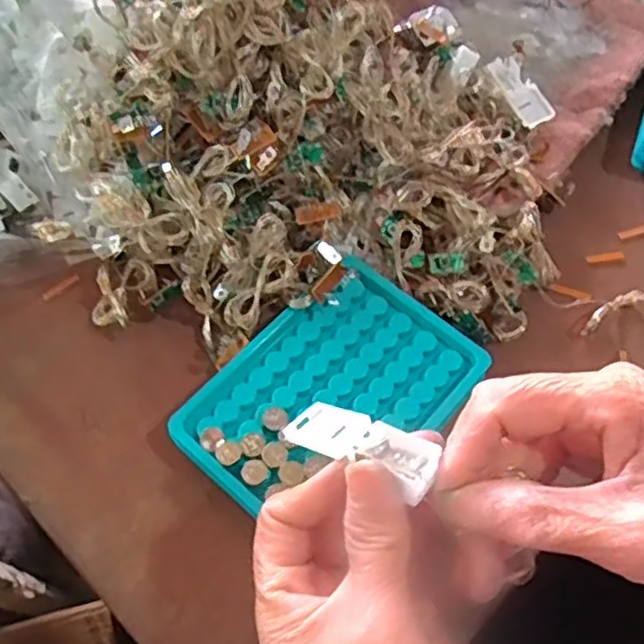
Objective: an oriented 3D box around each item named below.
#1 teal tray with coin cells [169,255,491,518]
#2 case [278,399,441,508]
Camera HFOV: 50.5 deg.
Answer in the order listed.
[{"bbox_3d":[0.004,0.036,0.336,0.133,0.025,0.091,-40,69,-19],"label":"teal tray with coin cells"},{"bbox_3d":[0.013,0.041,0.234,0.057,0.009,0.021,14,60,33],"label":"case"}]

